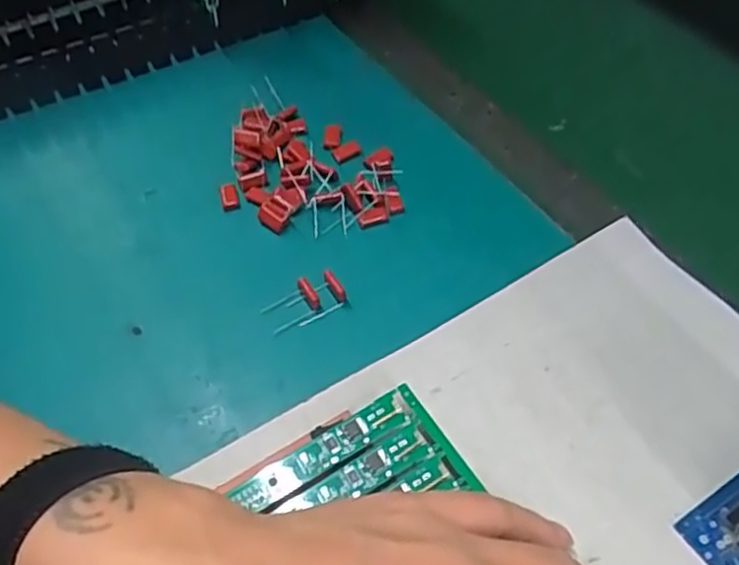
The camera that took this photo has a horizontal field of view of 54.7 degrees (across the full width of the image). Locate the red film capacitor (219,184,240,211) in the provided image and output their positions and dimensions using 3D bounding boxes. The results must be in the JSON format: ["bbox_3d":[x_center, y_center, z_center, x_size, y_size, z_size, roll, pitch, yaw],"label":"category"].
[{"bbox_3d":[-0.077,-0.047,0.392,0.009,0.006,0.014,-13,55,-5],"label":"red film capacitor"}]

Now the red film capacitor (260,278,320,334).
[{"bbox_3d":[-0.038,0.011,0.349,0.026,0.009,0.017,-30,58,-17],"label":"red film capacitor"}]

